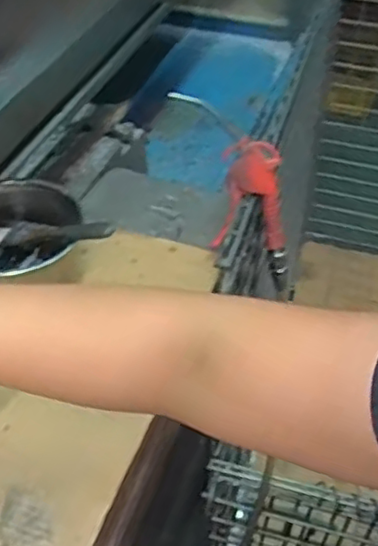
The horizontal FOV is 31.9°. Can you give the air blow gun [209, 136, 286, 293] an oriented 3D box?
[{"bbox_3d":[0.072,-0.067,0.754,0.083,0.172,0.055,3,44,2],"label":"air blow gun"}]

